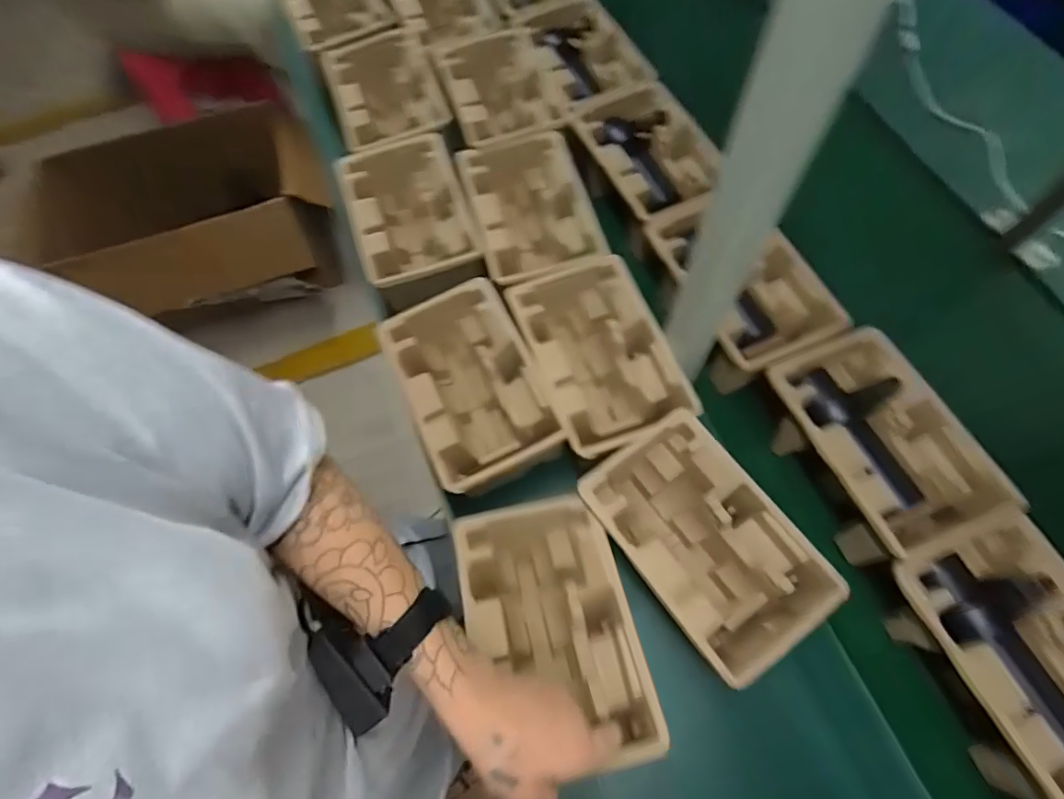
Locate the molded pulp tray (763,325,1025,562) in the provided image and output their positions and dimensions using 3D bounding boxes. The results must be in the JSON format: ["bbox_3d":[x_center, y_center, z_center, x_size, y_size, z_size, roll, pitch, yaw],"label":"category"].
[{"bbox_3d":[0.370,0.050,0.584,0.140,0.087,0.226,-22,68,-6],"label":"molded pulp tray"}]

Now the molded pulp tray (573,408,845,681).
[{"bbox_3d":[0.173,0.149,0.556,0.152,0.100,0.232,-36,70,-12],"label":"molded pulp tray"}]

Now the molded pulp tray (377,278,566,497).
[{"bbox_3d":[-0.068,0.001,0.646,0.148,0.128,0.237,-23,68,-7],"label":"molded pulp tray"}]

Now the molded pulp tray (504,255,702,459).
[{"bbox_3d":[0.079,-0.038,0.649,0.148,0.110,0.230,-19,68,-5],"label":"molded pulp tray"}]

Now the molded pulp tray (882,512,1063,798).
[{"bbox_3d":[0.450,0.238,0.490,0.144,0.104,0.222,-19,68,-5],"label":"molded pulp tray"}]

